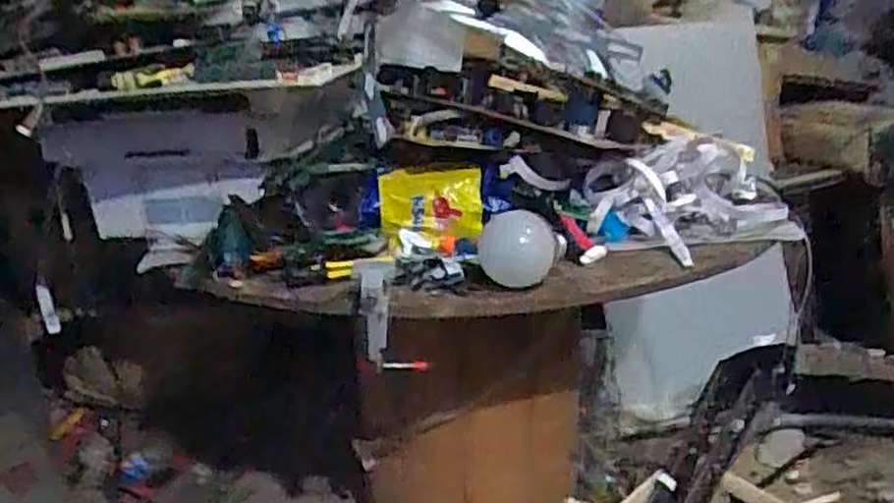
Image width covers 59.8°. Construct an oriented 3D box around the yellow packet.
[{"bbox_3d":[-0.016,-0.047,0.749,0.097,0.065,0.017,-2,-4,-1],"label":"yellow packet"}]

